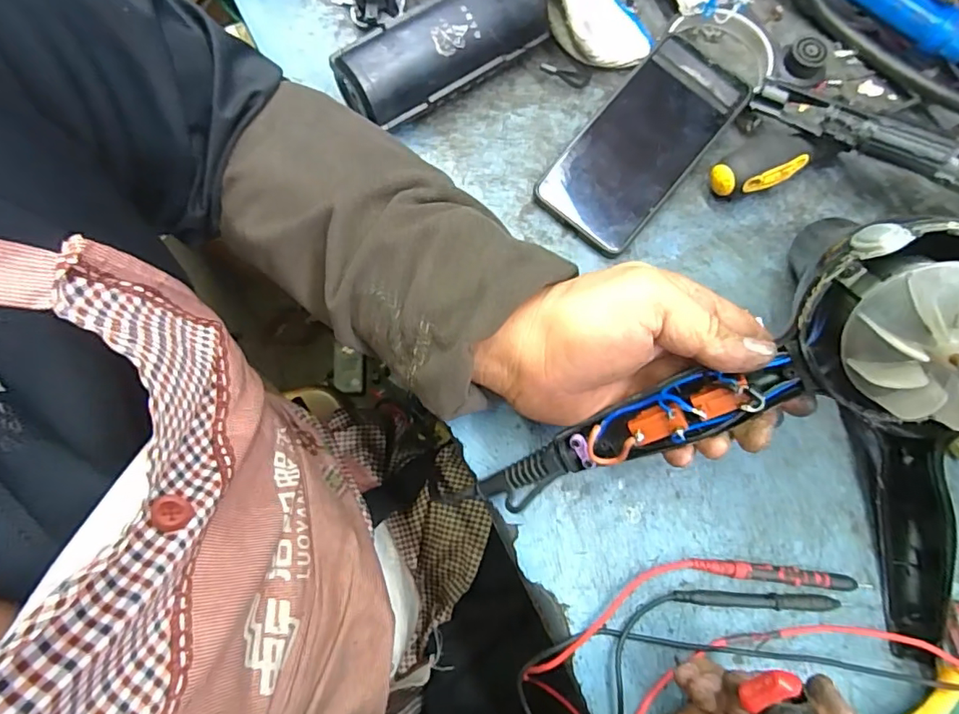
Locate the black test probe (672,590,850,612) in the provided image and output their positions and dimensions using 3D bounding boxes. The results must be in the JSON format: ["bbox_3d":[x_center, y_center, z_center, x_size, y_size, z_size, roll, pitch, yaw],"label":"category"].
[{"bbox_3d":[0.167,0.145,0.317,0.103,0.006,0.010,4,76,-3],"label":"black test probe"}]

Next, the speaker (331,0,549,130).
[{"bbox_3d":[-0.024,-0.212,0.374,0.155,0.052,0.055,-35,80,-11],"label":"speaker"}]

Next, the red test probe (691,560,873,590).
[{"bbox_3d":[0.182,0.131,0.324,0.107,0.011,0.011,6,76,-2],"label":"red test probe"}]

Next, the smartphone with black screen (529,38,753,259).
[{"bbox_3d":[0.113,-0.150,0.375,0.076,0.009,0.152,40,86,3],"label":"smartphone with black screen"}]

